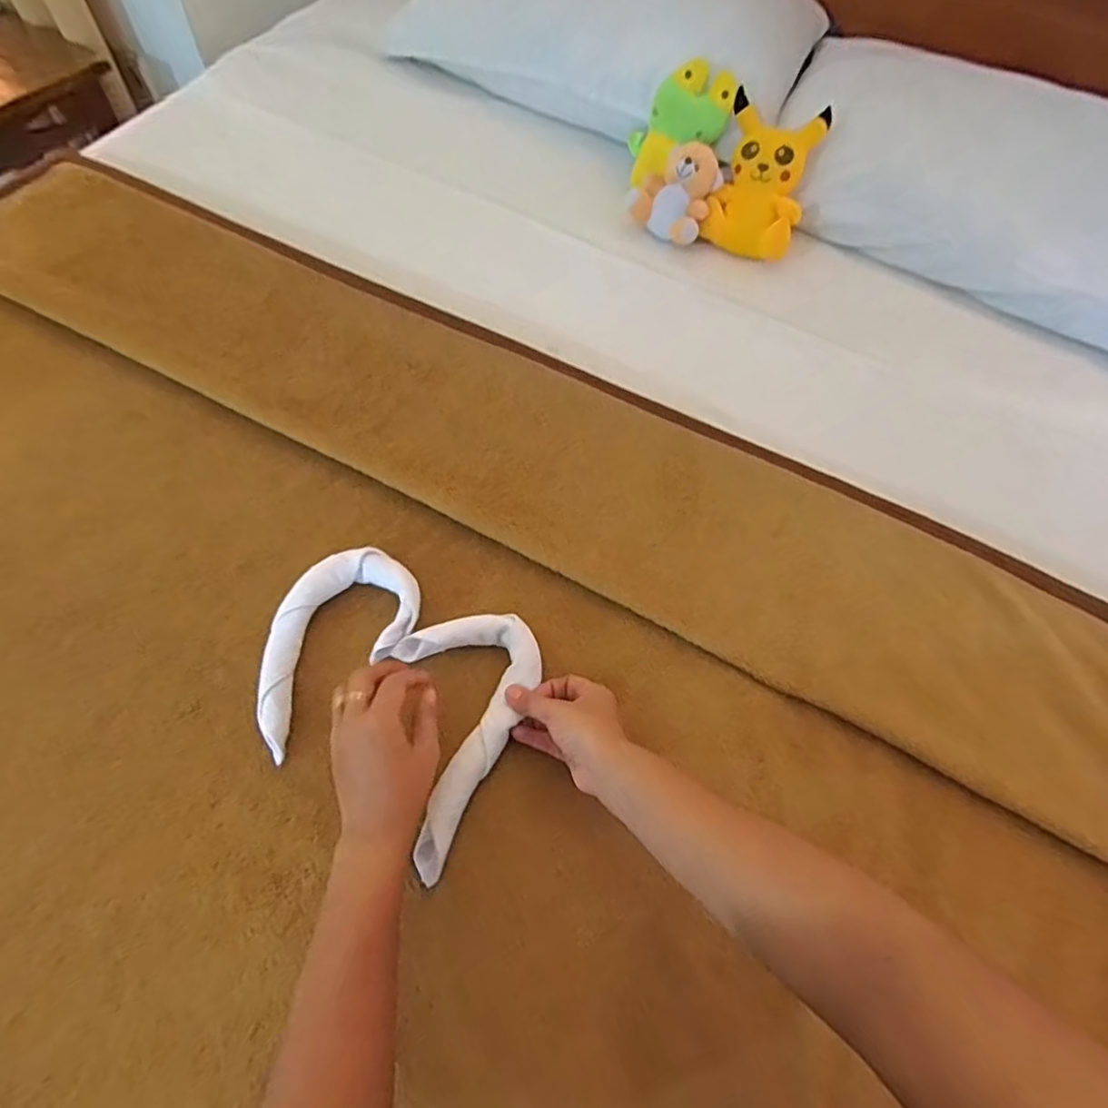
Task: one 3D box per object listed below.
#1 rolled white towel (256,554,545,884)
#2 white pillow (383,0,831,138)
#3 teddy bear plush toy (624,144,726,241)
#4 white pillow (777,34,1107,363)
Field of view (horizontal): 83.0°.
[{"bbox_3d":[-0.150,0.117,0.555,0.235,0.027,0.215,25,63,10],"label":"rolled white towel"},{"bbox_3d":[0.080,-0.879,0.995,0.624,0.209,0.319,27,63,11],"label":"white pillow"},{"bbox_3d":[0.169,-0.514,0.886,0.114,0.092,0.089,28,63,11],"label":"teddy bear plush toy"},{"bbox_3d":[0.645,-0.528,0.871,0.537,0.172,0.385,31,64,13],"label":"white pillow"}]

